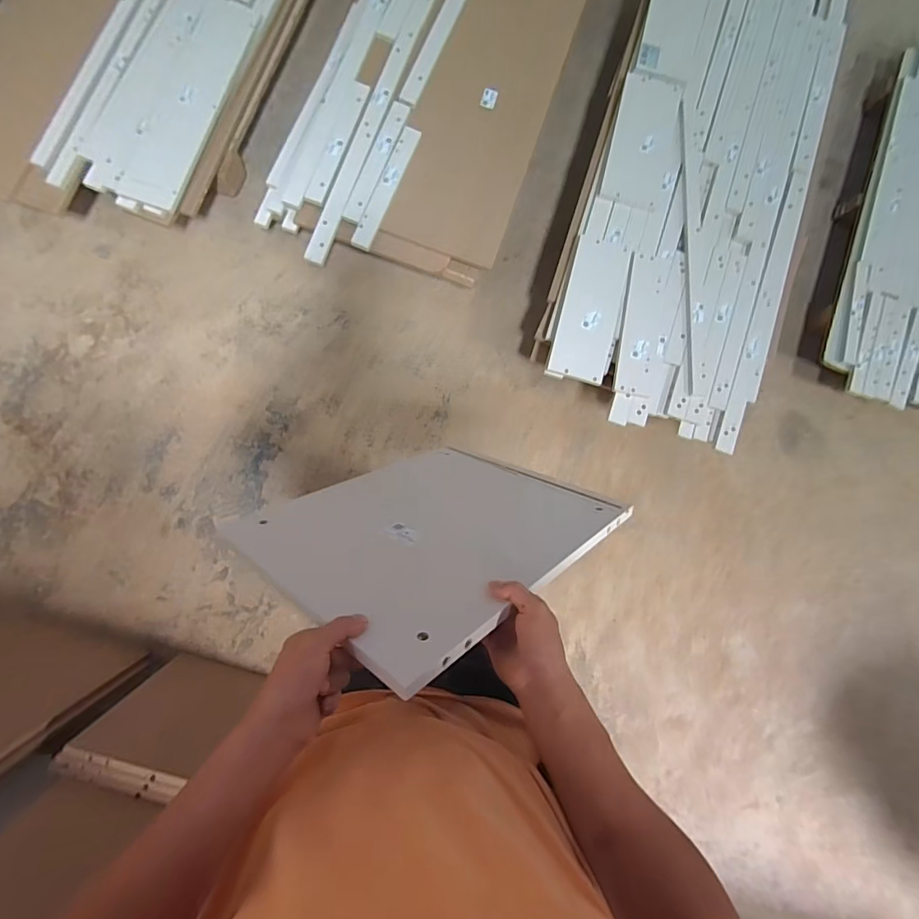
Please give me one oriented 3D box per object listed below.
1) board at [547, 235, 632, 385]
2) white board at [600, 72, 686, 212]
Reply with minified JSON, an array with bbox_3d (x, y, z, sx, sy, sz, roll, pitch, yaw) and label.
[{"bbox_3d":[0.366,-0.417,1.310,0.156,0.021,0.411,15,81,-3],"label":"board"},{"bbox_3d":[0.540,-0.939,1.392,0.171,0.017,0.418,15,81,-3],"label":"white board"}]

